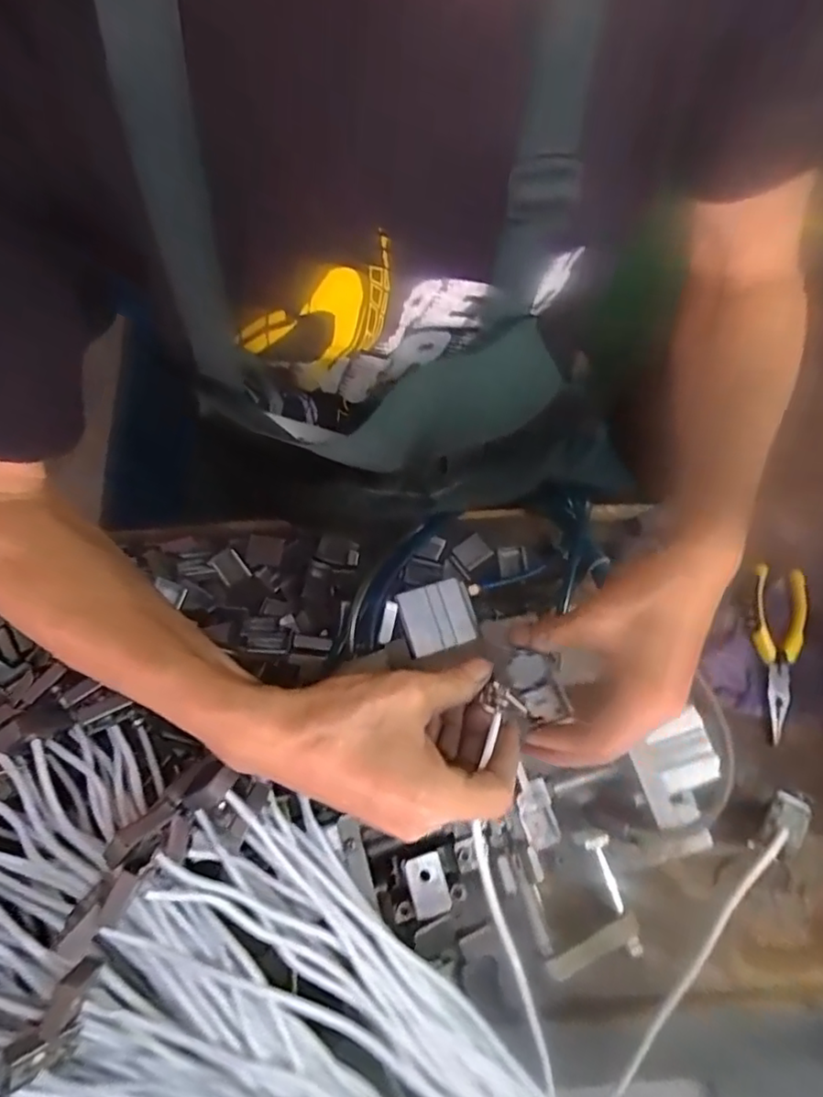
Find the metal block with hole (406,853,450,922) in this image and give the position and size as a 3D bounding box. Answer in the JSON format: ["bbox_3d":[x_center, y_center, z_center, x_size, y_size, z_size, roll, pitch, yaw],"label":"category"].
[{"bbox_3d":[0.010,0.209,0.369,0.023,0.005,0.034,-15,71,-7],"label":"metal block with hole"}]

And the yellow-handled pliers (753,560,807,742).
[{"bbox_3d":[0.308,0.086,0.503,0.038,0.023,0.144,10,70,2],"label":"yellow-handled pliers"}]

